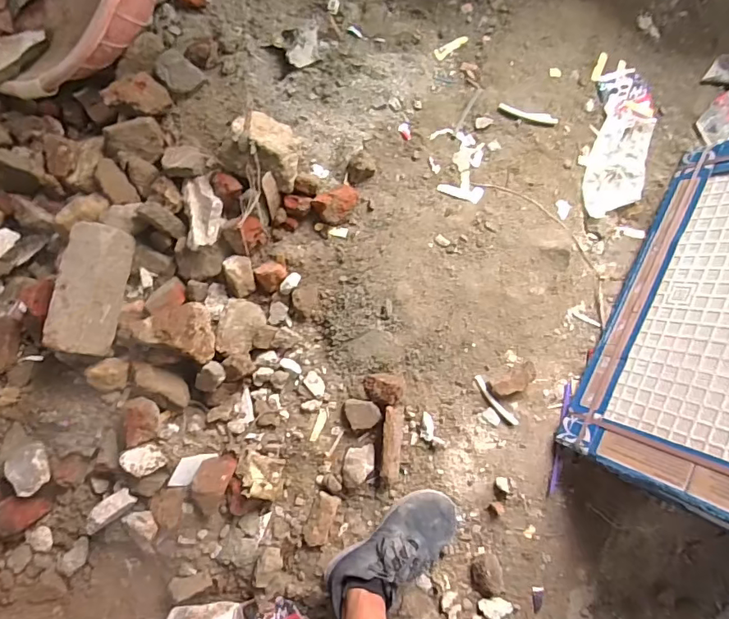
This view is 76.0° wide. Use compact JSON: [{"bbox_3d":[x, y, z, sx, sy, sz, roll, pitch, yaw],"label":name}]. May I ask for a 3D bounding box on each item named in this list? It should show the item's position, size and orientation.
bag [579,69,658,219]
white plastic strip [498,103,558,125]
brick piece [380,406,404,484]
[{"bbox_3d":[0.479,-0.310,0.875,0.115,0.015,0.279,13,86,-2],"label":"bag"},{"bbox_3d":[0.305,-0.362,0.869,0.111,0.018,0.020,14,86,-2],"label":"white plastic strip"},{"bbox_3d":[0.048,0.235,0.800,0.039,0.046,0.141,5,86,-3],"label":"brick piece"}]

